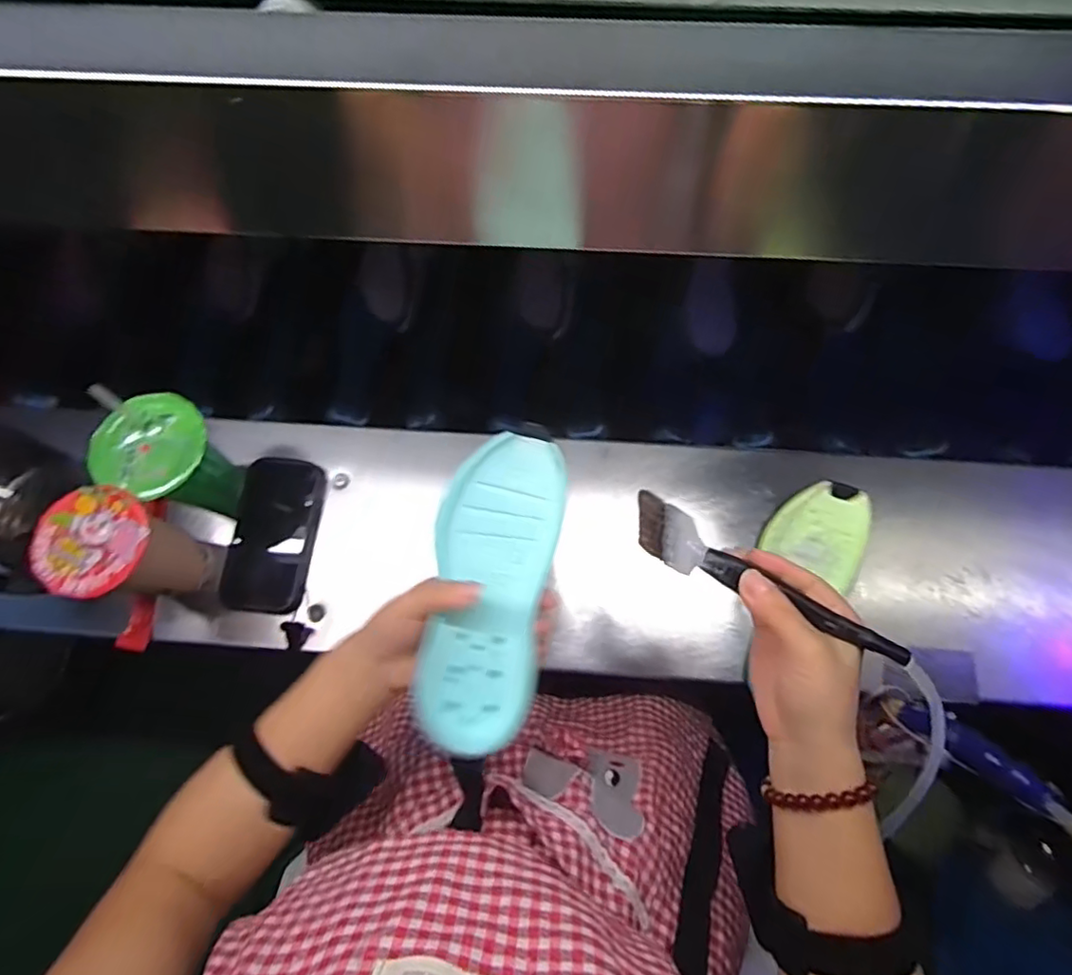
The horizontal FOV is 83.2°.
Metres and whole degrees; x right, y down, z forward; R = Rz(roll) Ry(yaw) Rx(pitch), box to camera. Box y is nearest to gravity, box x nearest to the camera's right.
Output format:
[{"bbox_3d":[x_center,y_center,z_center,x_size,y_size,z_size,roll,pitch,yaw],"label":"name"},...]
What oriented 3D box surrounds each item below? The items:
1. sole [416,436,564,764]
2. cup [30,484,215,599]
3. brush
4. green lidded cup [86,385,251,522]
[{"bbox_3d":[-0.031,0.066,0.403,0.076,0.025,0.204,9,80,5],"label":"sole"},{"bbox_3d":[-0.361,0.061,0.551,0.085,0.130,0.086,-1,73,2],"label":"cup"},{"bbox_3d":[0.130,0.056,0.355,0.167,0.018,0.029,29,76,19],"label":"brush"},{"bbox_3d":[-0.329,-0.022,0.565,0.092,0.153,0.086,-1,73,2],"label":"green lidded cup"}]

